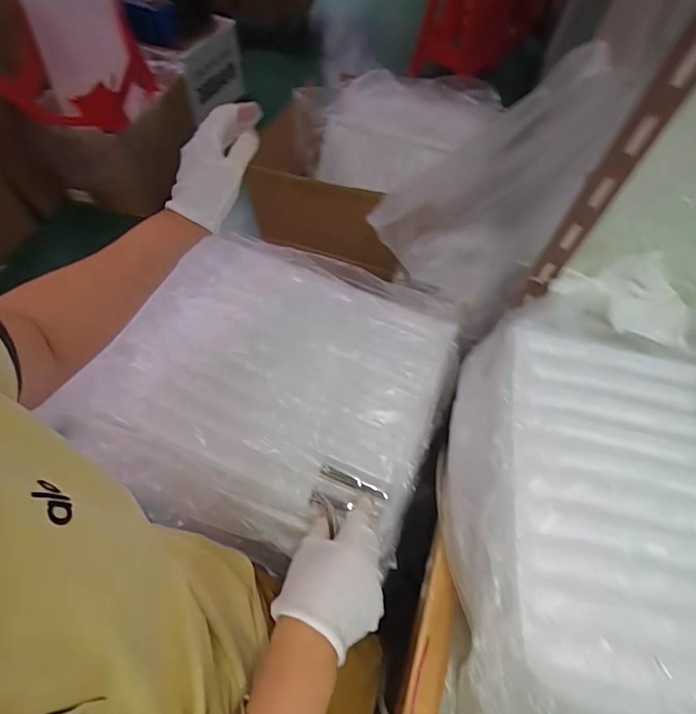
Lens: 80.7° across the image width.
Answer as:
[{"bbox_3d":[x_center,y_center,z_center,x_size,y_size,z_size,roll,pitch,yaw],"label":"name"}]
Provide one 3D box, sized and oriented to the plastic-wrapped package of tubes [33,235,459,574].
[{"bbox_3d":[-0.109,0.022,0.528,0.444,0.065,0.380,18,58,7],"label":"plastic-wrapped package of tubes"}]

